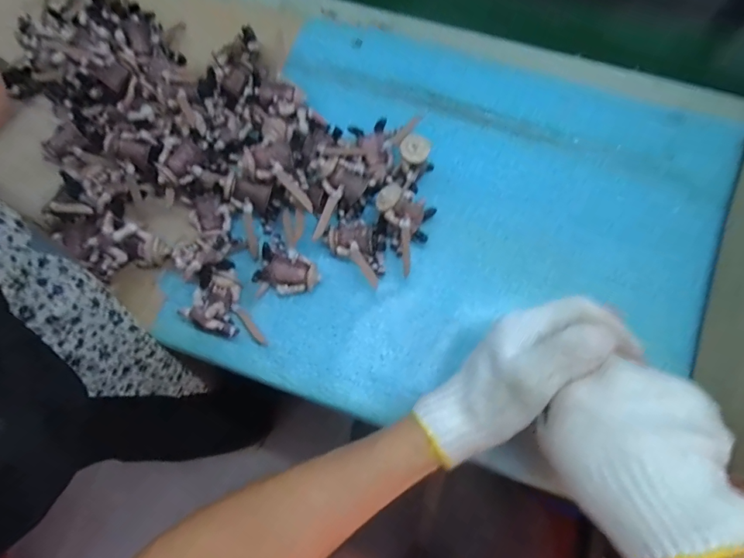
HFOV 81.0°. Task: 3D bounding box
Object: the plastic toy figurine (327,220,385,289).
[{"bbox_3d":[-0.012,-0.032,0.420,0.068,0.023,0.041,35,78,11],"label":"plastic toy figurine"}]

